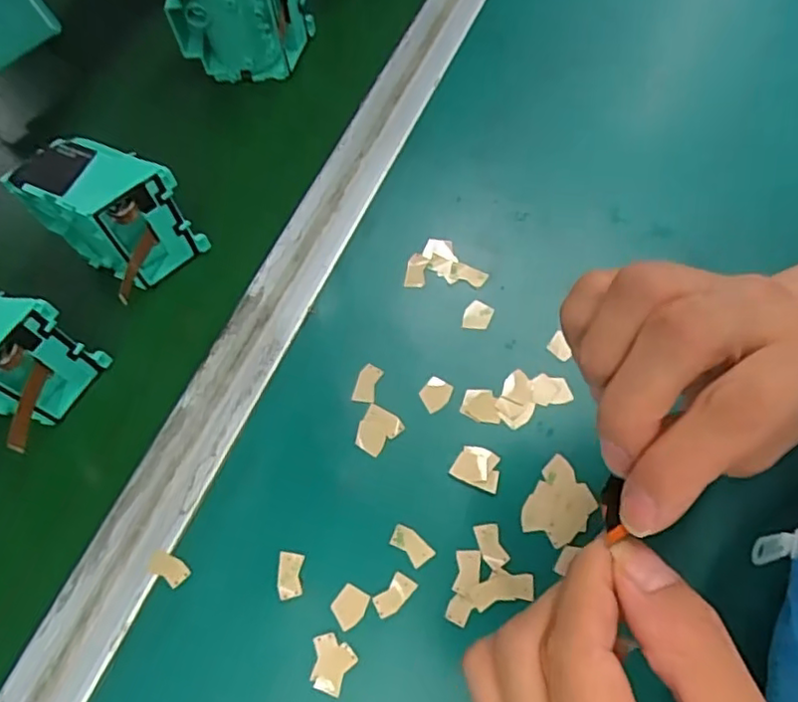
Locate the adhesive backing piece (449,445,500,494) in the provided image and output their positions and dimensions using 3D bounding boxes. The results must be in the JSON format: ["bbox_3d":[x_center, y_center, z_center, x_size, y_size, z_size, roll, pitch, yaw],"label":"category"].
[{"bbox_3d":[0.039,0.056,0.315,0.023,0.004,0.019,22,70,10],"label":"adhesive backing piece"}]

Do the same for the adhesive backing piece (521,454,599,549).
[{"bbox_3d":[0.078,0.072,0.309,0.028,0.004,0.039,29,71,12],"label":"adhesive backing piece"}]

